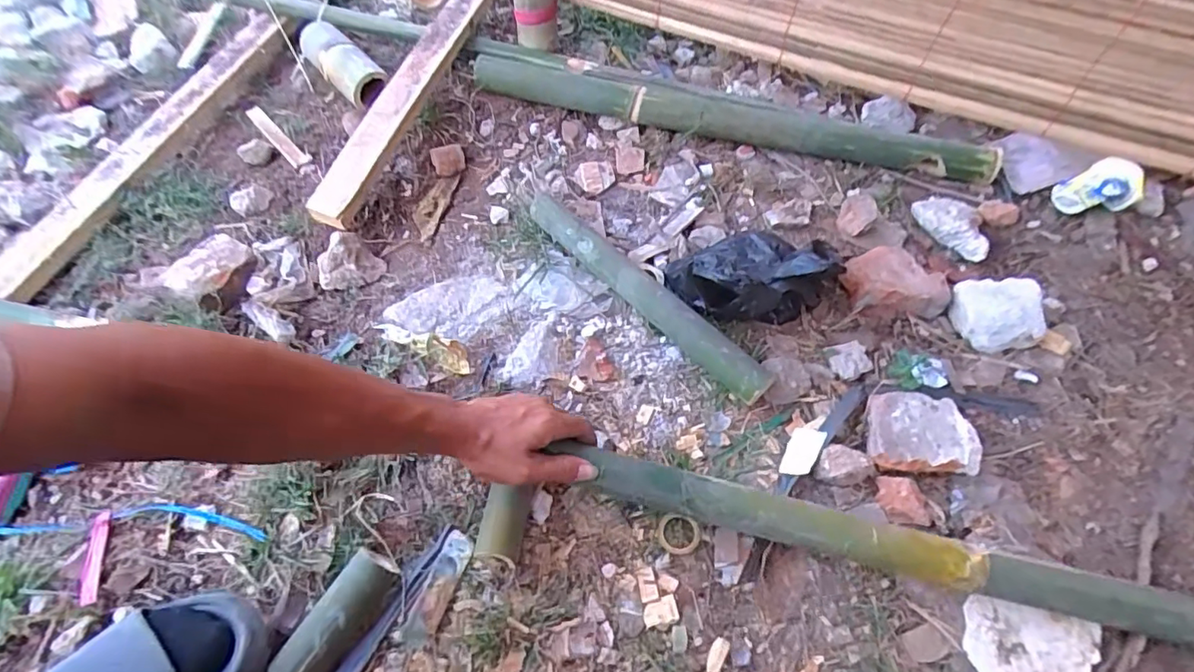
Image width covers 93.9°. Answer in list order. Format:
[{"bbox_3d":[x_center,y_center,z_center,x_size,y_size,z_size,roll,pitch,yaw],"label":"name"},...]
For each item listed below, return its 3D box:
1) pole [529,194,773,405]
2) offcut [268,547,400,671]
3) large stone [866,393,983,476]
[{"bbox_3d":[0.052,-0.056,0.697,0.042,0.056,0.385,-38,65,-19],"label":"pole"},{"bbox_3d":[-0.234,0.256,0.504,0.050,0.040,0.116,27,64,17],"label":"offcut"},{"bbox_3d":[0.341,0.105,0.593,0.102,0.041,0.085,8,60,7],"label":"large stone"}]

